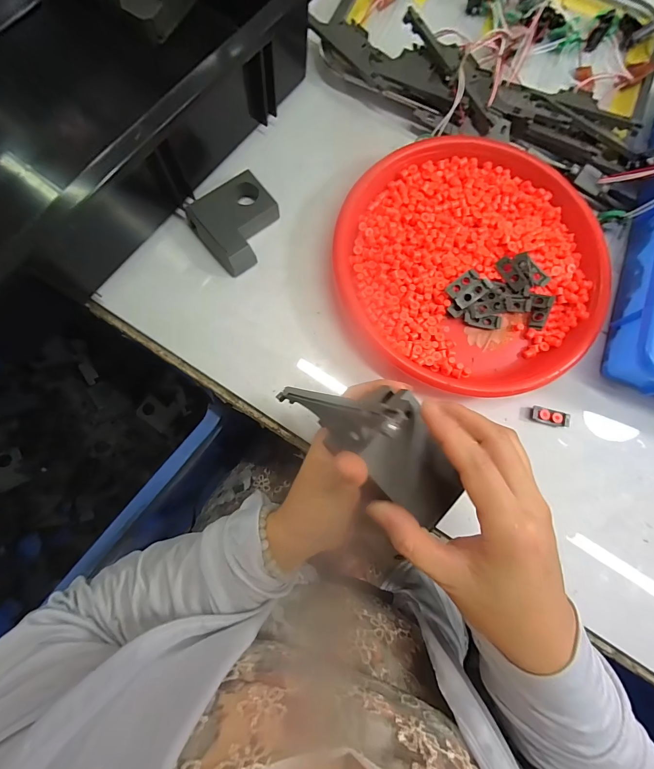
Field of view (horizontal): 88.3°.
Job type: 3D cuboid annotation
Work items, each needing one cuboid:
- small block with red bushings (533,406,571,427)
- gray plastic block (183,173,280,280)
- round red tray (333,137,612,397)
[{"bbox_3d":[0.212,0.031,0.319,0.035,0.006,0.014,13,79,-1],"label":"small block with red bushings"},{"bbox_3d":[-0.086,-0.158,0.328,0.076,0.024,0.078,-40,84,-9],"label":"gray plastic block"},{"bbox_3d":[0.138,-0.122,0.325,0.250,0.029,0.244,1,80,-3],"label":"round red tray"}]

